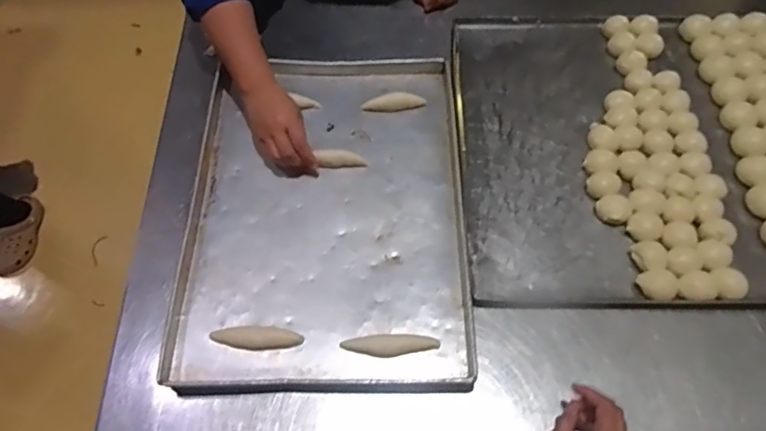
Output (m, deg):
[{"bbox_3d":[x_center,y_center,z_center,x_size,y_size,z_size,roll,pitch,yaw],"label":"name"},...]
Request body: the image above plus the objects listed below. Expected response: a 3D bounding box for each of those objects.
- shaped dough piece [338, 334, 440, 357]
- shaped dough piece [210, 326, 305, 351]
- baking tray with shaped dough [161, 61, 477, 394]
[{"bbox_3d":[0.010,0.166,0.681,0.121,0.012,0.028,-3,61,1],"label":"shaped dough piece"},{"bbox_3d":[-0.161,0.156,0.680,0.113,0.016,0.027,-1,61,3],"label":"shaped dough piece"},{"bbox_3d":[-0.083,-0.025,0.786,0.386,0.030,0.551,-1,61,2],"label":"baking tray with shaped dough"}]

